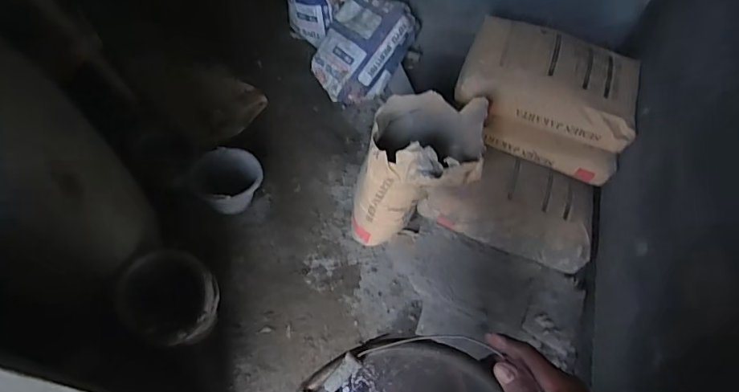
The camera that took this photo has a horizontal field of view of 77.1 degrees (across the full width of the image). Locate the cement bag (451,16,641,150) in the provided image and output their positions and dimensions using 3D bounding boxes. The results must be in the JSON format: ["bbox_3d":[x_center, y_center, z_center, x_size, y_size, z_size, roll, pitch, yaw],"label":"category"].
[{"bbox_3d":[0.628,-0.402,1.613,0.593,0.138,0.366,18,61,8],"label":"cement bag"}]

